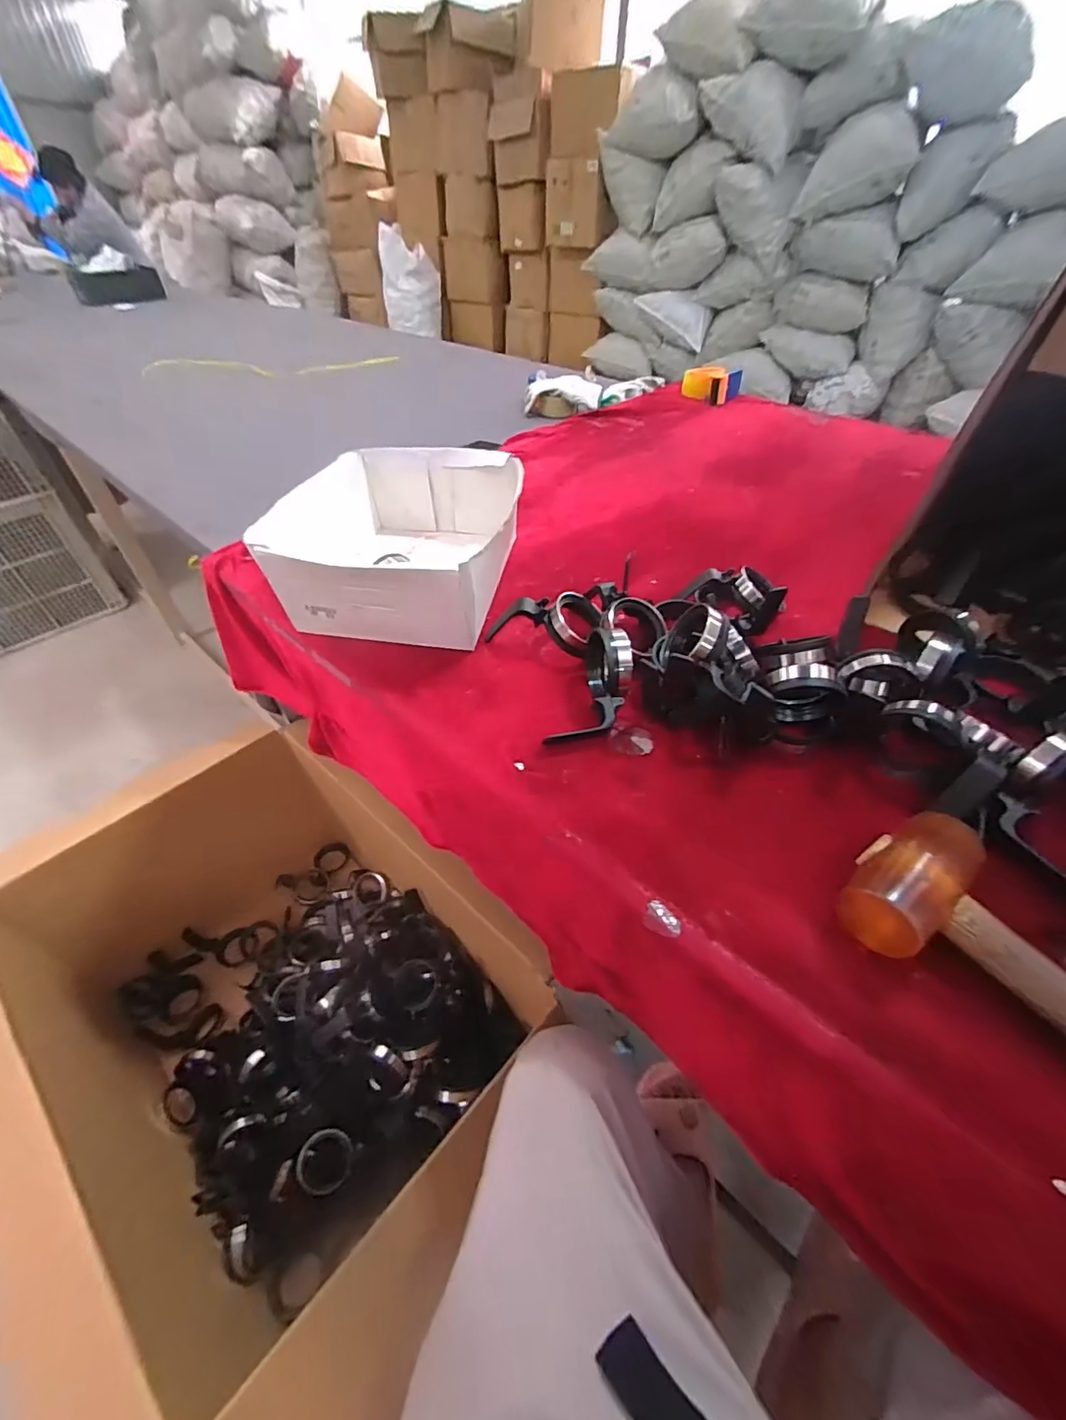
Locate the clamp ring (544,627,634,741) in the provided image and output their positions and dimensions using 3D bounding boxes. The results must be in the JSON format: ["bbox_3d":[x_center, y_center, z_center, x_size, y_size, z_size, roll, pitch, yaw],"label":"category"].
[{"bbox_3d":[0.063,-0.031,0.487,0.057,0.058,0.124,16,48,14],"label":"clamp ring"}]

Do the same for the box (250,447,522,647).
[{"bbox_3d":[-0.155,-0.206,0.640,0.258,0.122,0.295,5,46,4],"label":"box"}]

